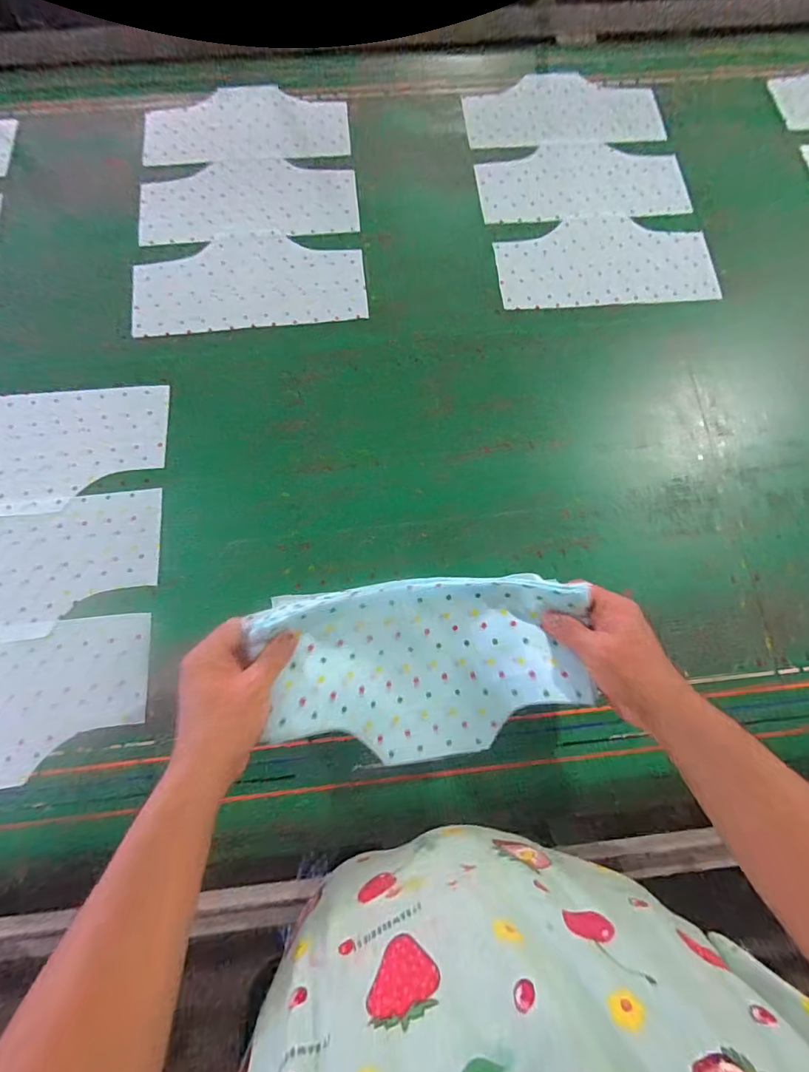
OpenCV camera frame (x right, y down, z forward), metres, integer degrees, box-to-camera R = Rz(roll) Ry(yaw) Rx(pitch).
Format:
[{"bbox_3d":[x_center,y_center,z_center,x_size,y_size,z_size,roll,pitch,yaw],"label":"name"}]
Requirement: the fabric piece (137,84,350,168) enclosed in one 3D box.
[{"bbox_3d":[-0.254,-0.674,0.754,0.318,0.005,0.179,-6,73,-2],"label":"fabric piece"}]

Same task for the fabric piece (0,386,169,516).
[{"bbox_3d":[-0.467,-0.107,0.585,0.321,0.004,0.165,-5,73,-2],"label":"fabric piece"}]

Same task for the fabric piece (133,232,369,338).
[{"bbox_3d":[-0.220,-0.365,0.663,0.319,0.004,0.163,-6,73,-3],"label":"fabric piece"}]

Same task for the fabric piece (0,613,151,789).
[{"bbox_3d":[-0.449,0.182,0.506,0.327,0.006,0.163,-6,73,-2],"label":"fabric piece"}]

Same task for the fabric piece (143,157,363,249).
[{"bbox_3d":[-0.236,-0.515,0.708,0.320,0.004,0.159,-6,73,-3],"label":"fabric piece"}]

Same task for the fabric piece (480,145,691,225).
[{"bbox_3d":[0.275,-0.561,0.731,0.316,0.006,0.167,-3,70,-2],"label":"fabric piece"}]

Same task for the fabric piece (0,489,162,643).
[{"bbox_3d":[-0.452,0.037,0.546,0.320,0.008,0.162,-6,75,-2],"label":"fabric piece"}]

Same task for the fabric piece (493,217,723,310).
[{"bbox_3d":[0.293,-0.407,0.686,0.313,0.006,0.148,-6,73,-3],"label":"fabric piece"}]

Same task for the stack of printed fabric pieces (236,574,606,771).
[{"bbox_3d":[0.002,0.128,0.441,0.306,0.076,0.165,-3,73,-2],"label":"stack of printed fabric pieces"}]

